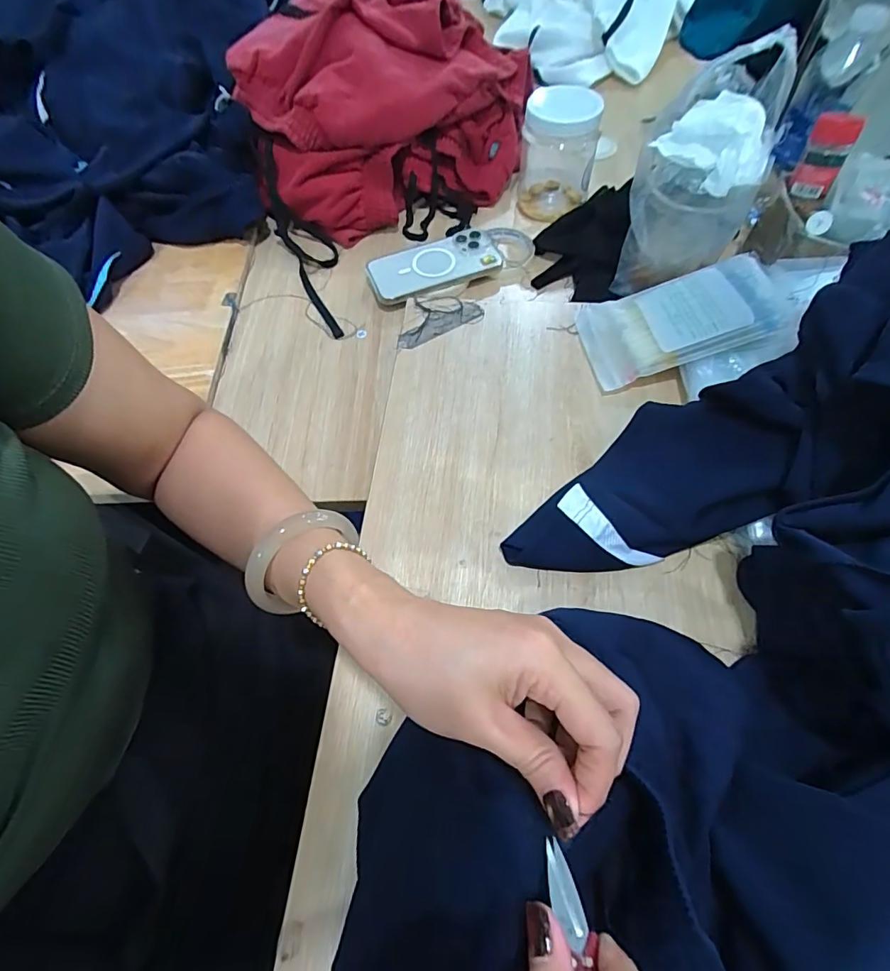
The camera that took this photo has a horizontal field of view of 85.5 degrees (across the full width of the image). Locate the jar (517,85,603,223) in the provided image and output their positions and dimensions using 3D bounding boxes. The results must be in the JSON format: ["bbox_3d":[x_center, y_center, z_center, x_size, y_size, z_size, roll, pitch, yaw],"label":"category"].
[{"bbox_3d":[0.148,-0.440,0.632,0.092,0.117,0.109,6,62,6],"label":"jar"}]

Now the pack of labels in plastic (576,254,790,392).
[{"bbox_3d":[0.222,-0.164,0.469,0.169,0.018,0.109,-17,58,15],"label":"pack of labels in plastic"}]

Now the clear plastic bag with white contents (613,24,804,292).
[{"bbox_3d":[0.246,-0.294,0.478,0.111,0.196,0.086,26,66,16],"label":"clear plastic bag with white contents"}]

